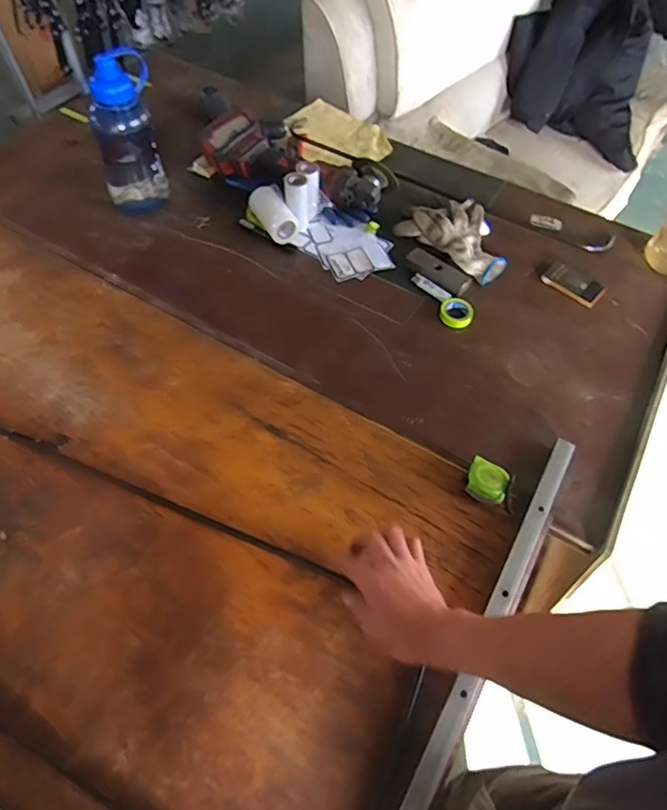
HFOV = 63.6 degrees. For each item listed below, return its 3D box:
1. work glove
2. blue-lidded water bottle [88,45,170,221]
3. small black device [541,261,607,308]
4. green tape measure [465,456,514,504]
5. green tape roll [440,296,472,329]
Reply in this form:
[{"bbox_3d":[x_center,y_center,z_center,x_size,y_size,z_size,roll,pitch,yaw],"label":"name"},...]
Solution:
[{"bbox_3d":[0.246,-0.327,1.009,0.205,0.032,0.144,36,63,18],"label":"work glove"},{"bbox_3d":[-0.375,-0.490,0.975,0.117,0.251,0.095,-17,60,-13],"label":"blue-lidded water bottle"},{"bbox_3d":[0.433,-0.221,0.968,0.102,0.013,0.053,36,63,18],"label":"small black device"},{"bbox_3d":[0.212,0.107,0.742,0.054,0.033,0.054,26,61,13],"label":"green tape measure"},{"bbox_3d":[0.211,-0.160,0.924,0.053,0.016,0.056,1,58,-2],"label":"green tape roll"}]

